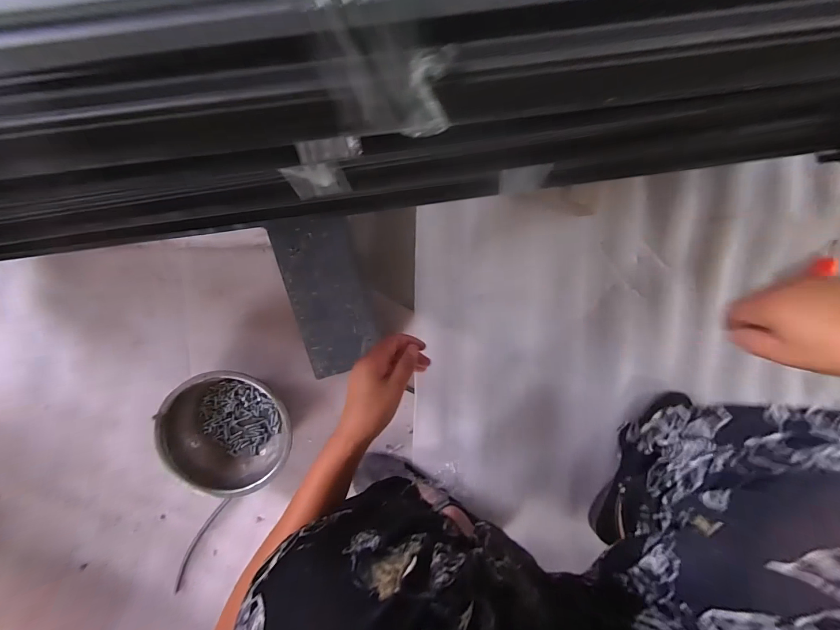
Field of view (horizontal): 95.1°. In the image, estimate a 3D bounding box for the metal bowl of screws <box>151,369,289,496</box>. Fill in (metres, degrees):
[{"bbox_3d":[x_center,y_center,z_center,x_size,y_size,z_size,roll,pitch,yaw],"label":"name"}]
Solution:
[{"bbox_3d":[-0.290,0.173,0.578,0.184,0.071,0.181,0,99,0],"label":"metal bowl of screws"}]

